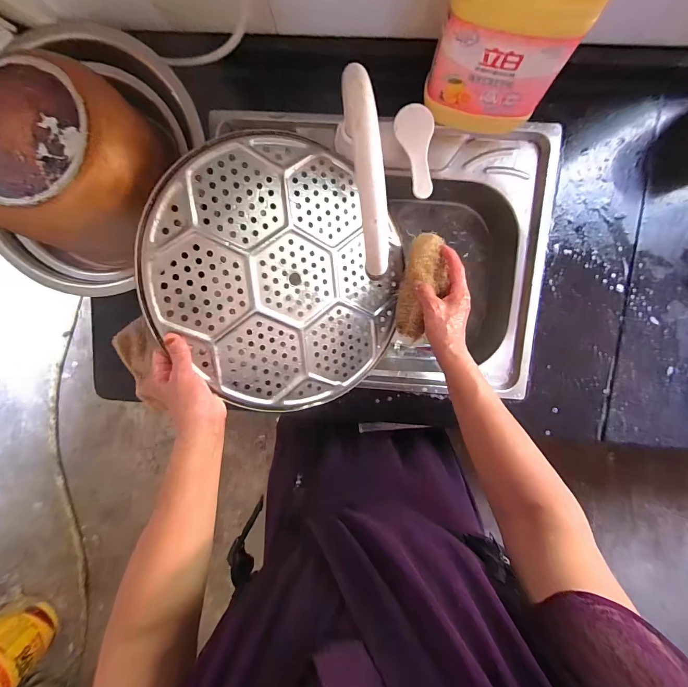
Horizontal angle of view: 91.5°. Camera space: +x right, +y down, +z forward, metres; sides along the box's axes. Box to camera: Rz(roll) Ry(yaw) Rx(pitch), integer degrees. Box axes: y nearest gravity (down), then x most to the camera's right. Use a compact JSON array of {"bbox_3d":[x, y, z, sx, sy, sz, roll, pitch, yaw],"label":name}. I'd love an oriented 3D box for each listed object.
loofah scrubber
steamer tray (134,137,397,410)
[{"bbox_3d":[0.120,-0.083,0.508,0.062,0.049,0.155,14,88,1],"label":"loofah scrubber"},{"bbox_3d":[-0.075,-0.091,0.473,0.336,0.009,0.369,-48,115,-13],"label":"steamer tray"}]

